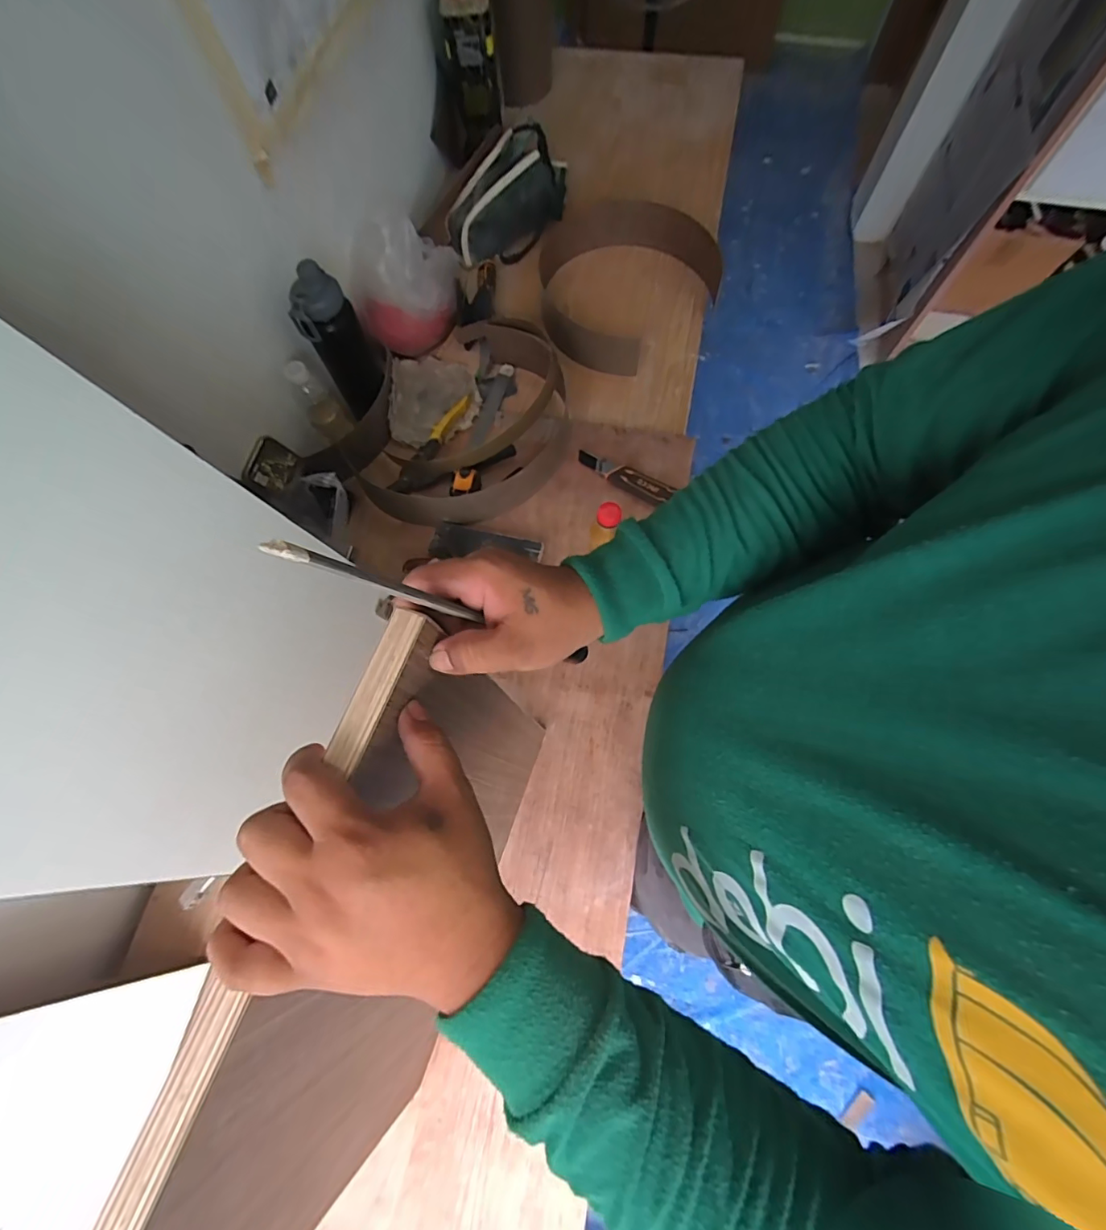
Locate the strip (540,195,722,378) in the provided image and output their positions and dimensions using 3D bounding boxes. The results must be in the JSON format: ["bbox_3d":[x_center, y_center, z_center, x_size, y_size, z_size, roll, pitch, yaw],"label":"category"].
[{"bbox_3d":[0.140,-0.634,0.940,0.316,0.110,0.325,-4,72,0],"label":"strip"}]

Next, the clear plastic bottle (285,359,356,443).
[{"bbox_3d":[-0.372,-0.336,0.813,0.060,0.147,0.051,-29,73,-8],"label":"clear plastic bottle"}]

